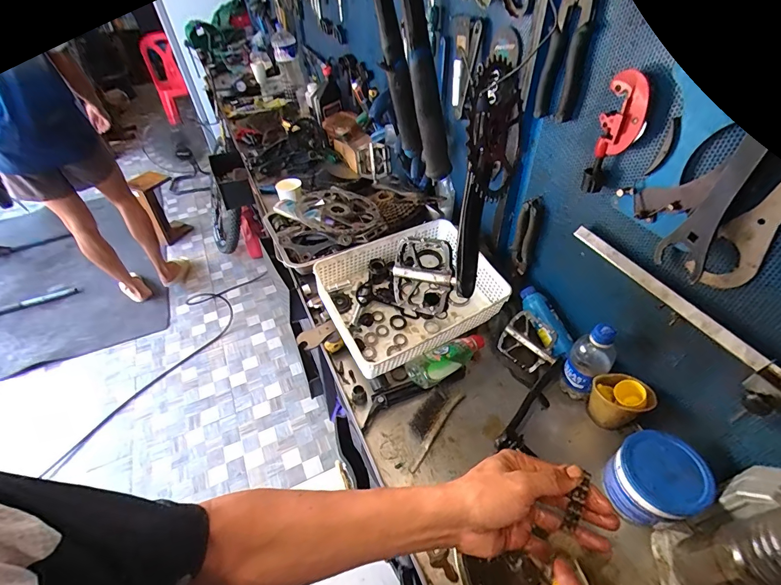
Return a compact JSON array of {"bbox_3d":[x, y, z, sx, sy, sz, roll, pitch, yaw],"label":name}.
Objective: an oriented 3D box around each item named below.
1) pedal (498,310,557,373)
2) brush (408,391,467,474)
[{"bbox_3d":[0.263,0.094,0.716,0.100,0.094,0.035,38,27,29],"label":"pedal"},{"bbox_3d":[0.068,0.219,0.648,0.046,0.026,0.161,26,52,26],"label":"brush"}]

